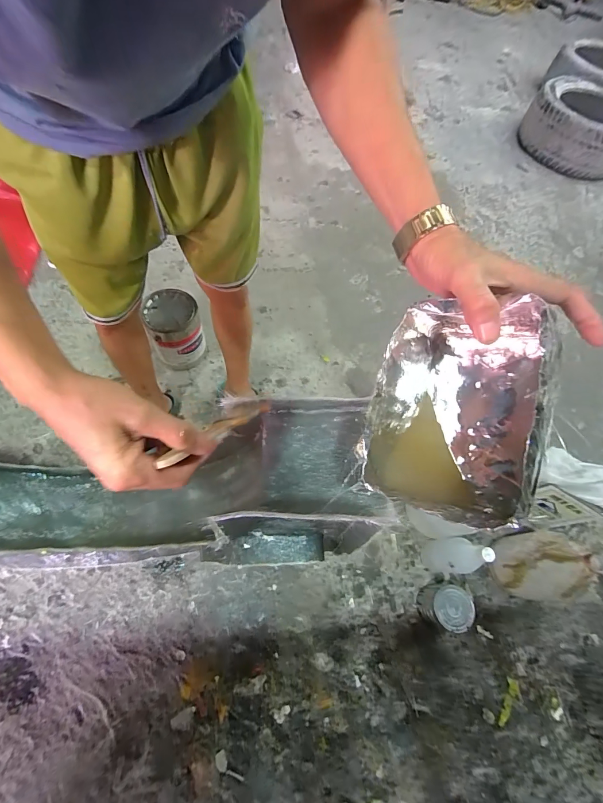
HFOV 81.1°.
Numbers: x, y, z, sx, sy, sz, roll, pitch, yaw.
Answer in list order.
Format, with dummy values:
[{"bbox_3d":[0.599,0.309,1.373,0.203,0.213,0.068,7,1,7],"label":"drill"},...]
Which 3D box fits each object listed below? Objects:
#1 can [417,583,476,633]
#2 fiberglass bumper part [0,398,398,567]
[{"bbox_3d":[0.360,0.512,0.888,0.100,0.118,0.095,3,63,-5],"label":"can"},{"bbox_3d":[-0.332,0.156,0.548,0.903,0.326,0.200,-9,67,12],"label":"fiberglass bumper part"}]

